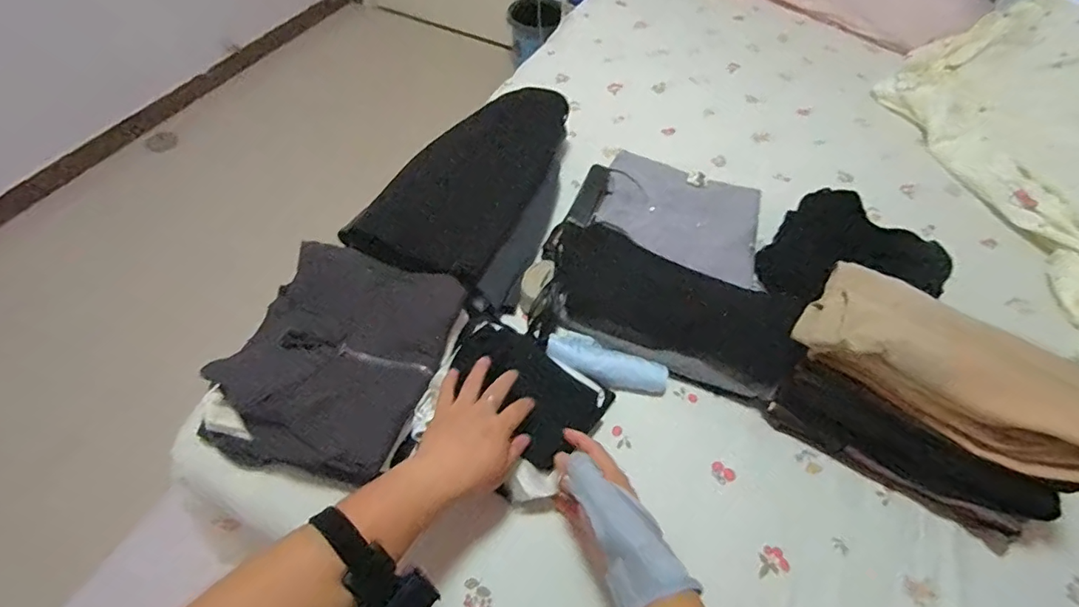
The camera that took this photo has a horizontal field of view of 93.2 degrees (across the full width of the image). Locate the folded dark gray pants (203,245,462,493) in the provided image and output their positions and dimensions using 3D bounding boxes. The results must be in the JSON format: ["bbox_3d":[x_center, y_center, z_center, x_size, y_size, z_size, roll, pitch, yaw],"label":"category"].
[{"bbox_3d":[-0.233,0.064,0.592,0.219,0.073,0.251,14,56,7],"label":"folded dark gray pants"}]

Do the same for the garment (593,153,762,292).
[{"bbox_3d":[0.230,-0.144,0.828,0.253,0.047,0.211,16,56,9],"label":"garment"}]

